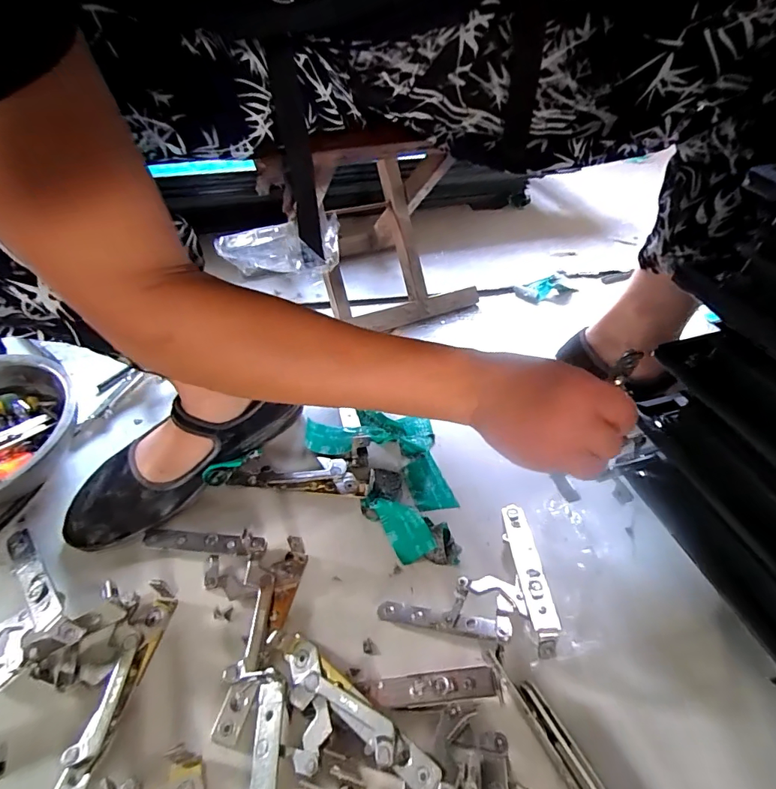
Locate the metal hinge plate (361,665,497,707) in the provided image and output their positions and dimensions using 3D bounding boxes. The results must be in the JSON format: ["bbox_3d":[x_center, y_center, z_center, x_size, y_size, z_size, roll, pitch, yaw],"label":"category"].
[{"bbox_3d":[0.029,0.212,0.332,0.098,0.006,0.019,-11,45,8],"label":"metal hinge plate"}]

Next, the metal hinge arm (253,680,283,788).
[{"bbox_3d":[-0.084,0.250,0.307,0.019,0.007,0.099,-13,47,10],"label":"metal hinge arm"}]

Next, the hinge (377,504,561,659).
[{"bbox_3d":[0.077,0.144,0.403,0.134,0.049,0.132,15,46,10],"label":"hinge"}]

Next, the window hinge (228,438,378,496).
[{"bbox_3d":[-0.088,0.076,0.467,0.140,0.027,0.049,-1,45,-6],"label":"window hinge"}]

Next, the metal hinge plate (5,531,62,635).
[{"bbox_3d":[-0.288,0.146,0.371,0.139,0.011,0.020,19,43,41],"label":"metal hinge plate"}]

